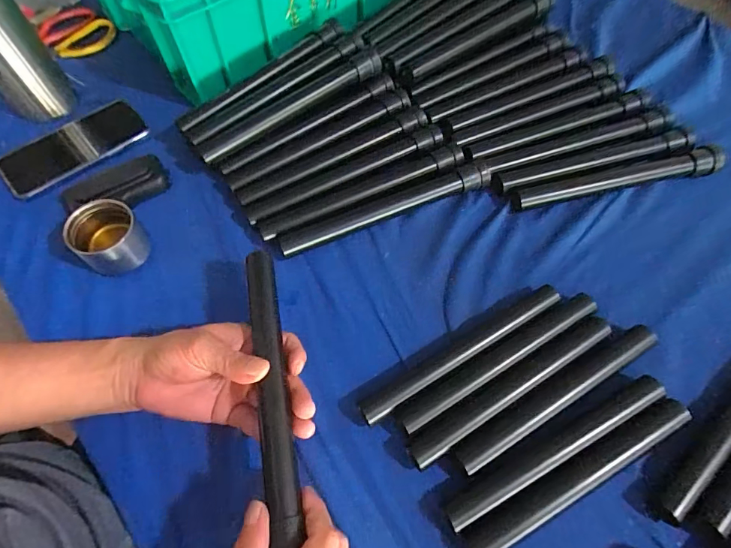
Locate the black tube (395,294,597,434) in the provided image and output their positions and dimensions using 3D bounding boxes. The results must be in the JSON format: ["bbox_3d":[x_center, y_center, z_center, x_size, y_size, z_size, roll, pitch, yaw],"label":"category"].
[{"bbox_3d":[0.125,0.079,0.388,0.216,0.019,0.024,-27,66,-15],"label":"black tube"}]

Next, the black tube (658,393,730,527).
[{"bbox_3d":[0.320,0.126,0.361,0.214,0.020,0.024,-38,69,-19],"label":"black tube"}]

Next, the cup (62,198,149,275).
[{"bbox_3d":[-0.256,-0.035,0.420,0.051,0.059,0.061,41,68,18],"label":"cup"}]

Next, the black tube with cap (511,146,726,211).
[{"bbox_3d":[0.293,-0.110,0.481,0.253,0.027,0.025,-10,63,-7],"label":"black tube with cap"}]

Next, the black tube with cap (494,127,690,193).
[{"bbox_3d":[0.266,-0.133,0.487,0.244,0.021,0.028,-12,63,-7],"label":"black tube with cap"}]

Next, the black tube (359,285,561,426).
[{"bbox_3d":[0.093,0.073,0.391,0.220,0.020,0.019,-28,66,-15],"label":"black tube"}]

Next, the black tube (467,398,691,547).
[{"bbox_3d":[0.177,0.165,0.342,0.220,0.018,0.023,-25,65,-14],"label":"black tube"}]

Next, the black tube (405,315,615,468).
[{"bbox_3d":[0.133,0.102,0.376,0.219,0.018,0.026,-28,66,-15],"label":"black tube"}]

